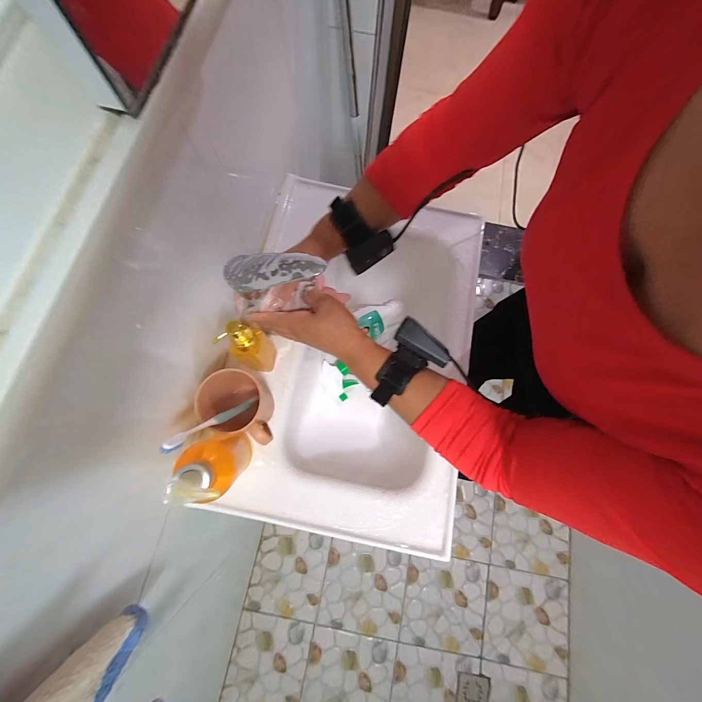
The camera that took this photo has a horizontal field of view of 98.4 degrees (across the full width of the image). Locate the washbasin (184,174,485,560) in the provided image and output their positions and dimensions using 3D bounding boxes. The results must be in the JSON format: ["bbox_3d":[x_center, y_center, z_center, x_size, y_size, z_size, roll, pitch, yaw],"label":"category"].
[{"bbox_3d":[0.016,0.014,0.589,0.378,0.173,0.588,11,75,0],"label":"washbasin"}]

